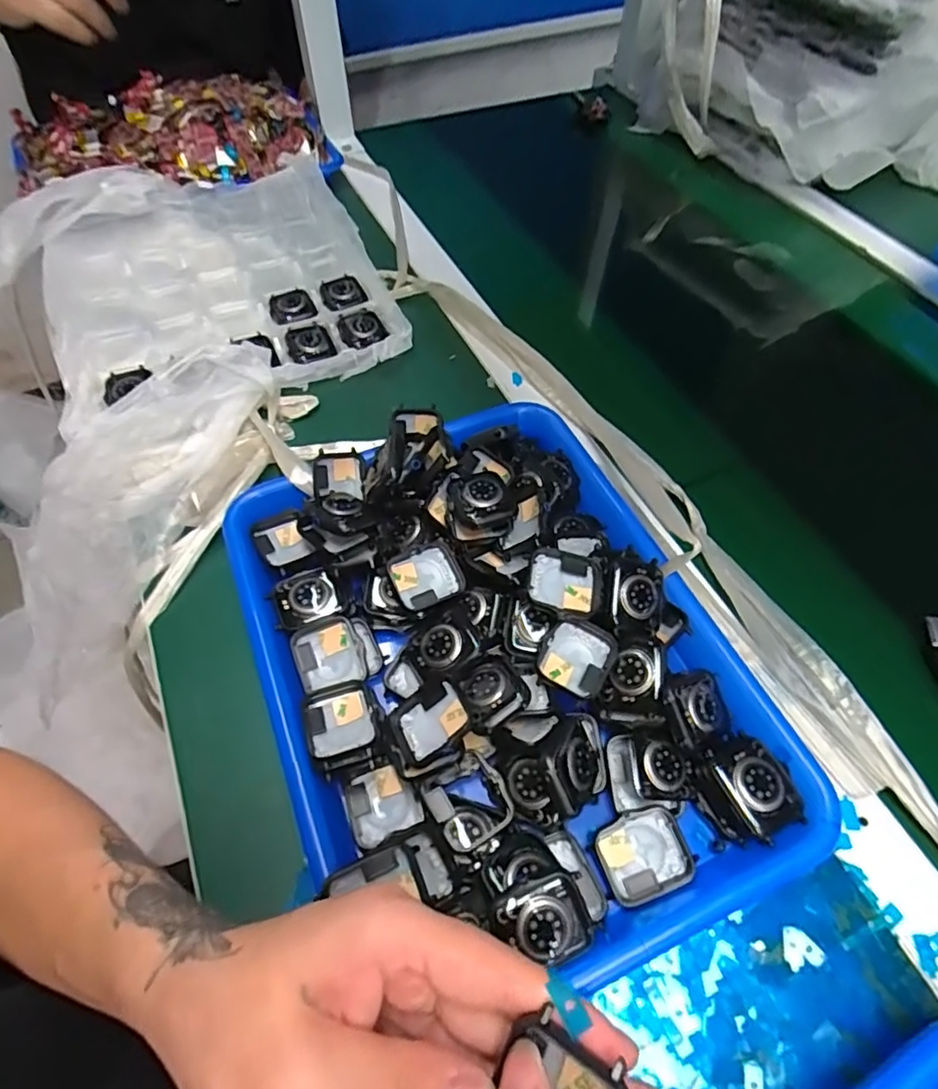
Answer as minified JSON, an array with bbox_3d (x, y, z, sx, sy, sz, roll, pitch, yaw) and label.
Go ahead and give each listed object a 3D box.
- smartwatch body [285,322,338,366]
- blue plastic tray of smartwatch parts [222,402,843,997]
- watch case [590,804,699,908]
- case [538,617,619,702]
[{"bbox_3d":[-0.138,-0.172,0.514,0.038,0.007,0.053,-21,59,-13],"label":"smartwatch body"},{"bbox_3d":[0.011,0.056,0.343,0.253,0.051,0.327,-20,58,-12],"label":"blue plastic tray of smartwatch parts"},{"bbox_3d":[0.086,0.153,0.290,0.045,0.012,0.036,-16,57,-9],"label":"watch case"},{"bbox_3d":[0.060,0.063,0.327,0.037,0.009,0.043,26,61,17],"label":"case"}]

